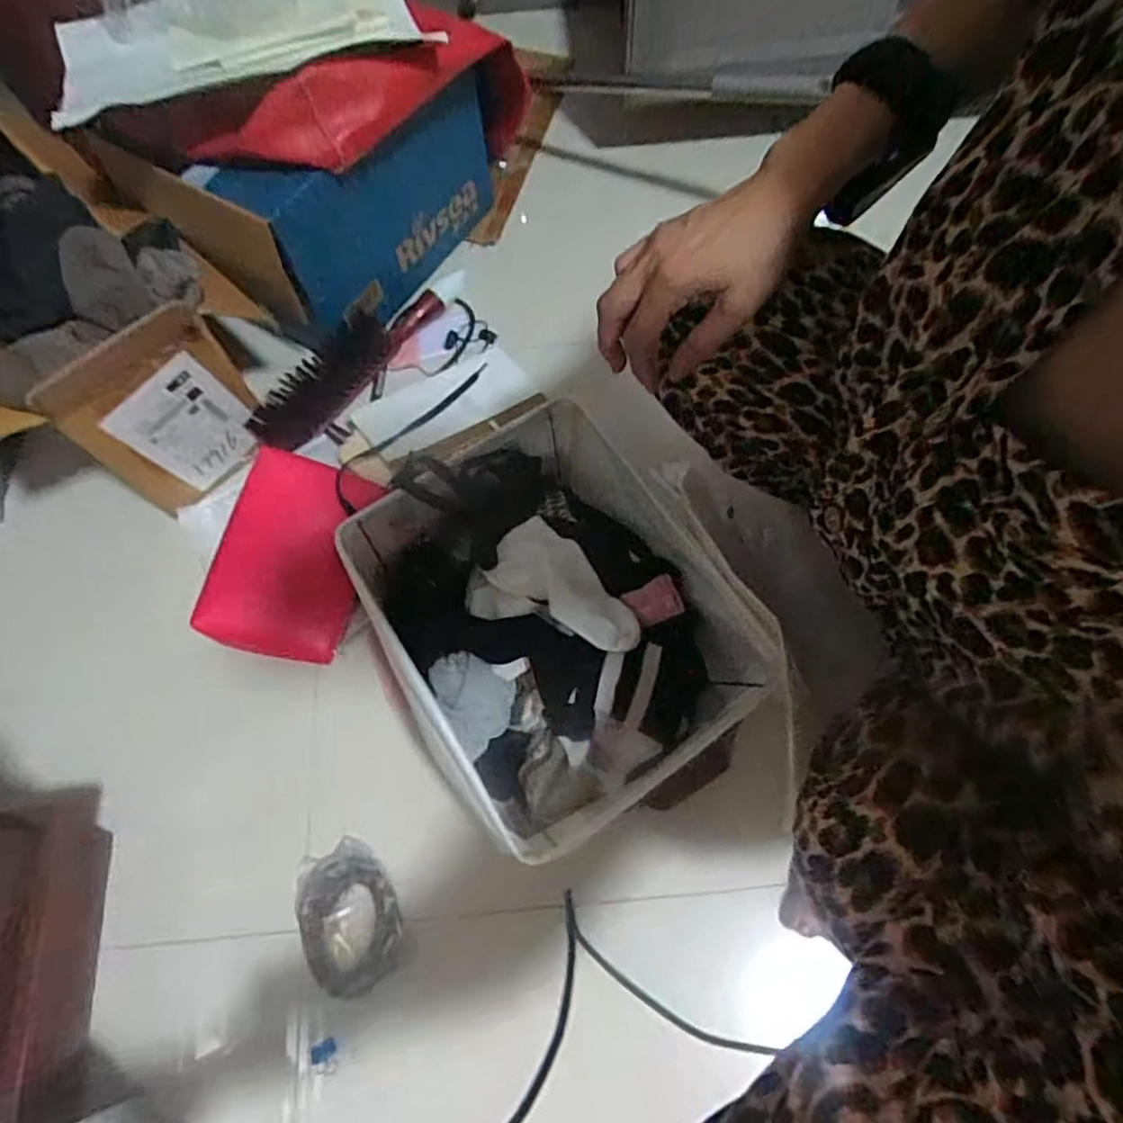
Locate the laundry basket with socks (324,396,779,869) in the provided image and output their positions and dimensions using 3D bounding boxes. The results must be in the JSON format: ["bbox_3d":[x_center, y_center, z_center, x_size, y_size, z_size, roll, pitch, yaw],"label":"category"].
[{"bbox_3d":[0.004,0.060,0.605,0.270,0.141,0.303,-31,67,-11],"label":"laundry basket with socks"}]

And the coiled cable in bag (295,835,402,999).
[{"bbox_3d":[-0.179,0.298,0.588,0.077,0.026,0.113,-28,67,-10],"label":"coiled cable in bag"}]

